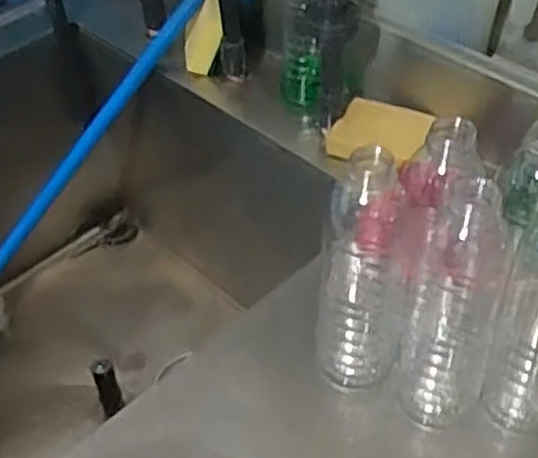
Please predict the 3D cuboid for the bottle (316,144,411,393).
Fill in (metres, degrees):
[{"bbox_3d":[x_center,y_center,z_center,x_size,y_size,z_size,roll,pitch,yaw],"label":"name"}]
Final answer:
[{"bbox_3d":[0.065,0.035,0.551,0.068,0.210,0.062,6,46,9],"label":"bottle"}]

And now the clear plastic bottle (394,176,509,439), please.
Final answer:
[{"bbox_3d":[0.128,0.054,0.530,0.060,0.213,0.064,12,48,15],"label":"clear plastic bottle"}]

